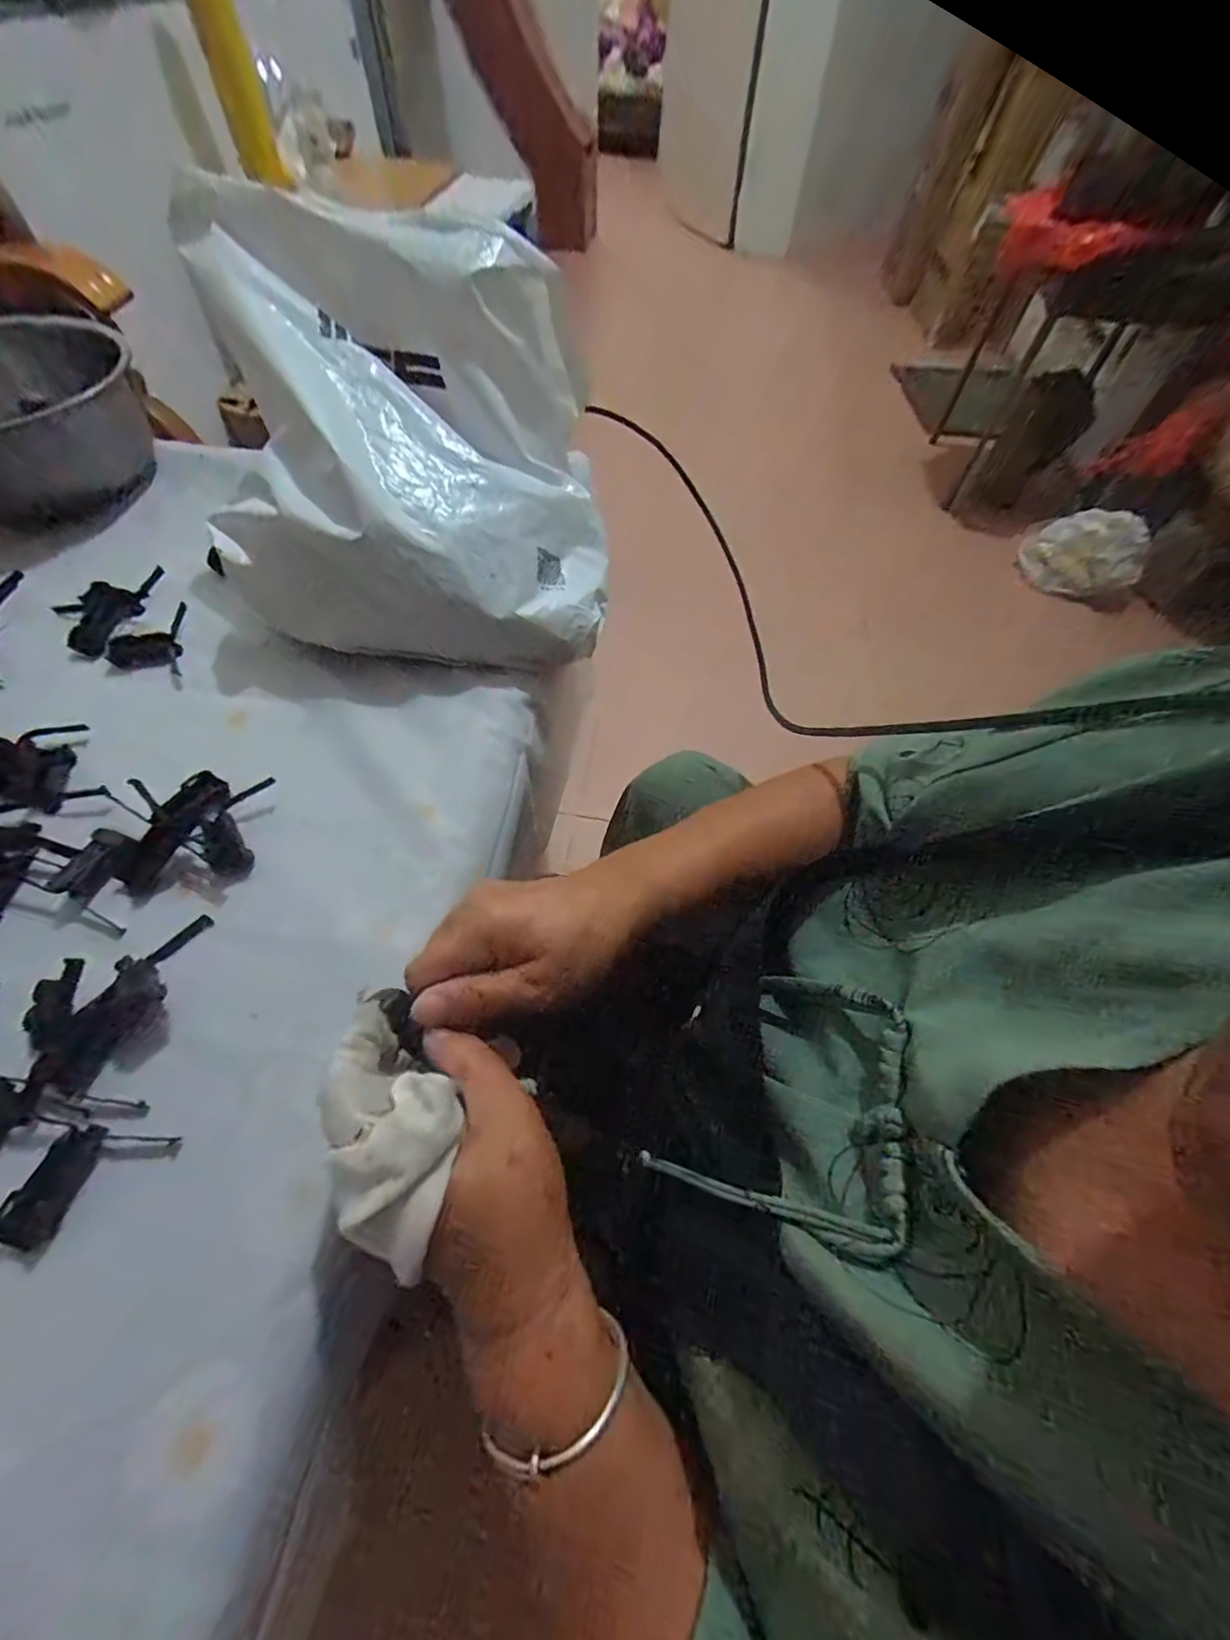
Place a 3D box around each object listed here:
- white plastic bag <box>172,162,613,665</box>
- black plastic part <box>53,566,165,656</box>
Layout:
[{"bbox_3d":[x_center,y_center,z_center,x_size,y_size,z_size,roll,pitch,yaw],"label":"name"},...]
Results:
[{"bbox_3d":[-0.149,-0.287,0.423,0.280,0.204,0.256,0,59,-3],"label":"white plastic bag"},{"bbox_3d":[-0.422,-0.177,0.455,0.065,0.012,0.098,14,59,6],"label":"black plastic part"}]

